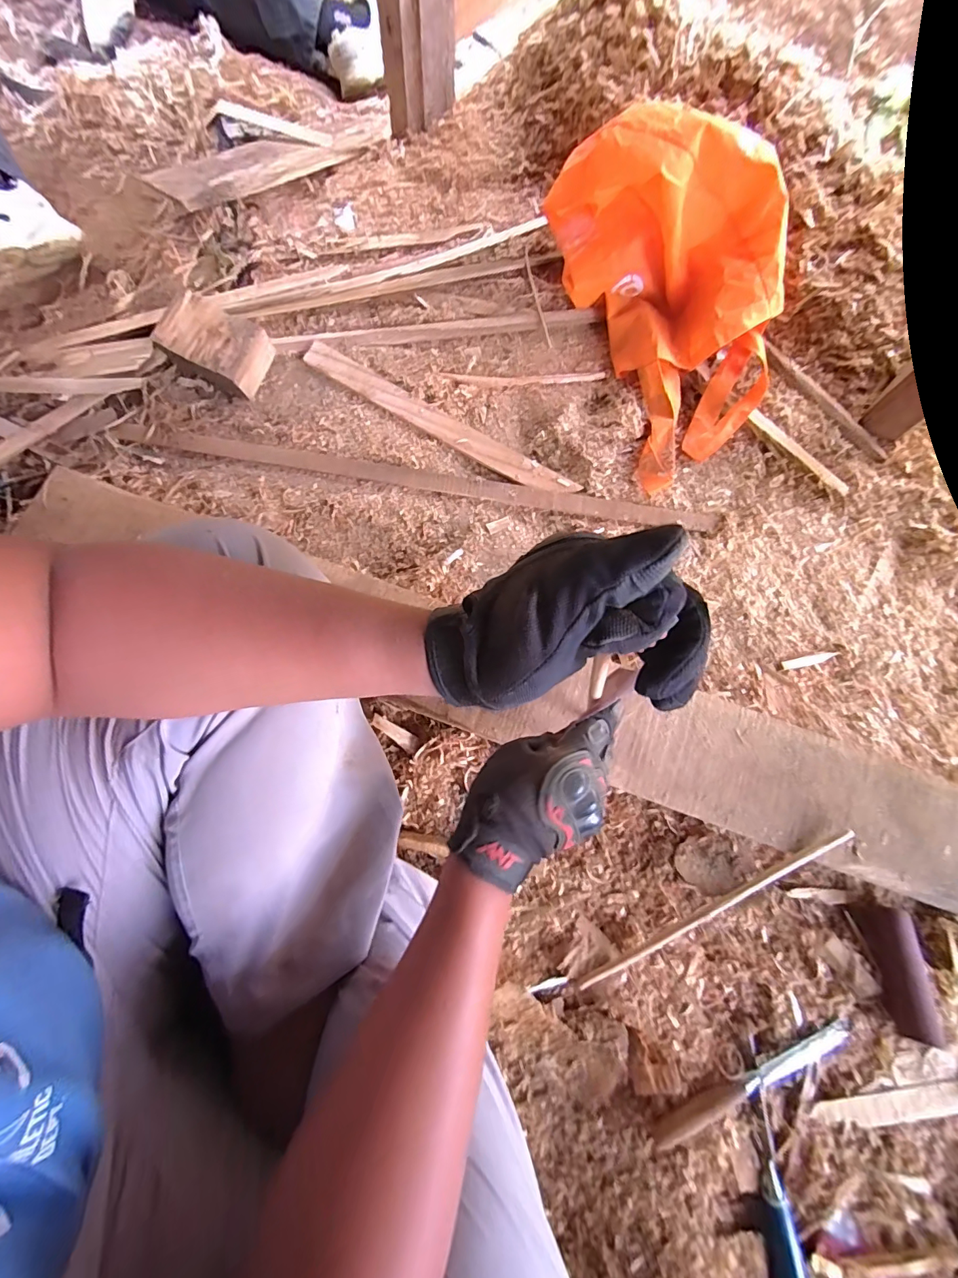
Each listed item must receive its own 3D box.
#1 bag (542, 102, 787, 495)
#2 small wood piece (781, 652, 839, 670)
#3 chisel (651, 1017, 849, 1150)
[{"bbox_3d":[0.265,-0.445,0.582,0.236,0.201,0.379,-18,76,-4],"label":"bag"},{"bbox_3d":[0.402,0.026,0.555,0.074,0.006,0.012,-14,76,-3],"label":"small wood piece"},{"bbox_3d":[0.252,0.409,0.421,0.205,0.016,0.022,-23,77,-5],"label":"chisel"}]

